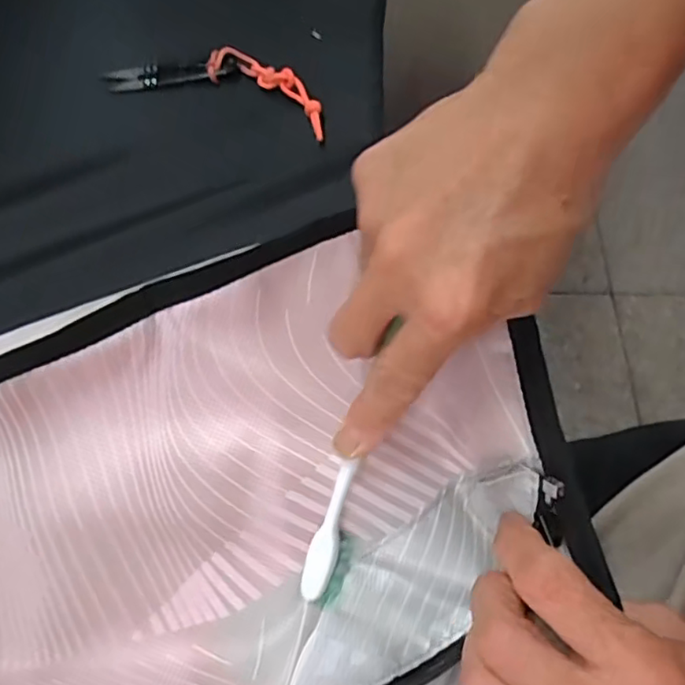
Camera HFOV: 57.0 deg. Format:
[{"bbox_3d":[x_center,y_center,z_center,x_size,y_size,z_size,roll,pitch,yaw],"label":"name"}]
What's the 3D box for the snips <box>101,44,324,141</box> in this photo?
[{"bbox_3d":[-0.088,-0.189,0.454,0.175,0.017,0.053,17,62,11],"label":"snips"}]

